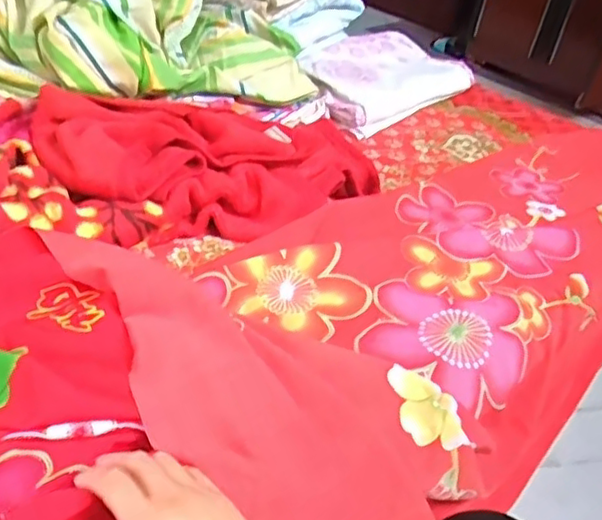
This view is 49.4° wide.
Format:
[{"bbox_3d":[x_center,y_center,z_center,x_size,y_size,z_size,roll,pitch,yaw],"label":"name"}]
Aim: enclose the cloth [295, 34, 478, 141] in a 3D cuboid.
[{"bbox_3d":[0.156,-0.371,1.316,0.330,0.076,0.242,-23,46,-35],"label":"cloth"}]

